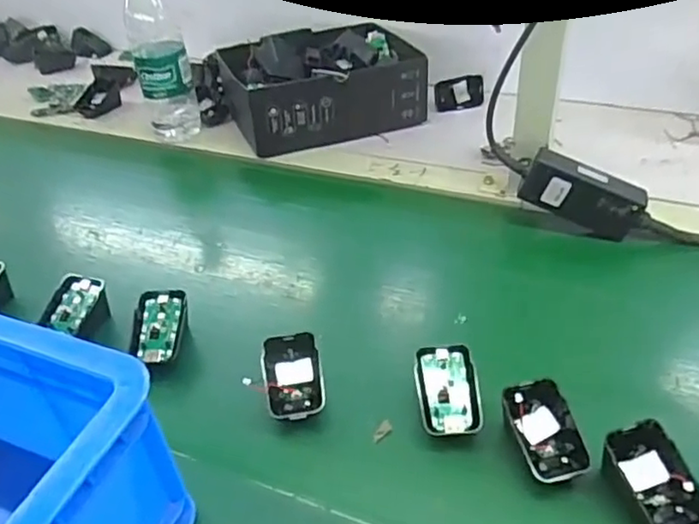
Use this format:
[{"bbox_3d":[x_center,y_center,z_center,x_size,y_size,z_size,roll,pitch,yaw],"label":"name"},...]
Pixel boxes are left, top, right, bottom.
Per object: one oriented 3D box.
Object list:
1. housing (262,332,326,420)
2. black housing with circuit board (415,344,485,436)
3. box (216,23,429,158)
[{"bbox_3d":[-0.043,0.091,0.503,0.043,0.022,0.068,-11,59,-2],"label":"housing"},{"bbox_3d":[0.074,0.099,0.483,0.044,0.023,0.068,-3,60,0],"label":"black housing with circuit board"},{"bbox_3d":[-0.033,-0.235,0.860,0.240,0.095,0.162,-13,39,-10],"label":"box"}]

